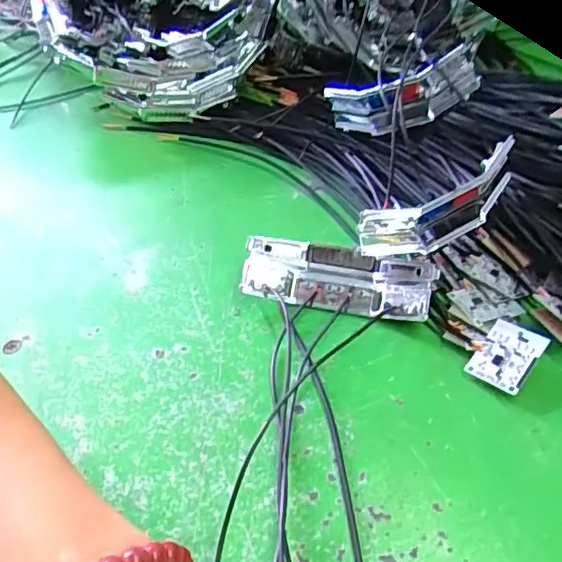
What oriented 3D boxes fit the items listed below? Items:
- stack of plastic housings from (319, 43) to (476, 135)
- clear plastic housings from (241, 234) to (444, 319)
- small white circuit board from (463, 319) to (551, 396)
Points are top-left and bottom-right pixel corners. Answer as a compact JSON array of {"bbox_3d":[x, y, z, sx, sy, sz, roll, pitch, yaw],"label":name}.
[{"bbox_3d":[0.074,-0.116,0.371,0.094,0.037,0.021,-5,38,38],"label":"stack of plastic housings"},{"bbox_3d":[0.030,-0.001,0.306,0.096,0.018,0.038,7,45,14],"label":"clear plastic housings"},{"bbox_3d":[0.104,0.034,0.268,0.024,0.004,0.032,29,70,33],"label":"small white circuit board"}]

